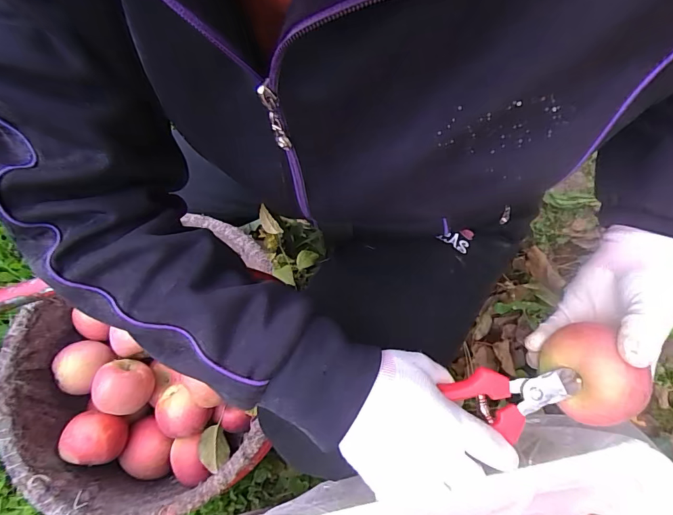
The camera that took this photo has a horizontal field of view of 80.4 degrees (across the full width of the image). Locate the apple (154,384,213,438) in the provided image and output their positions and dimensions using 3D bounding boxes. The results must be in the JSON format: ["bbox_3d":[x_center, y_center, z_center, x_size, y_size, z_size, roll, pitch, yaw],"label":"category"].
[{"bbox_3d":[-0.210,0.208,0.535,0.070,0.052,0.060,29,73,19],"label":"apple"}]

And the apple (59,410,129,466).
[{"bbox_3d":[-0.316,0.237,0.525,0.061,0.061,0.059,4,66,10],"label":"apple"}]

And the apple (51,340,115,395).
[{"bbox_3d":[-0.364,0.150,0.562,0.069,0.059,0.074,0,66,8],"label":"apple"}]

